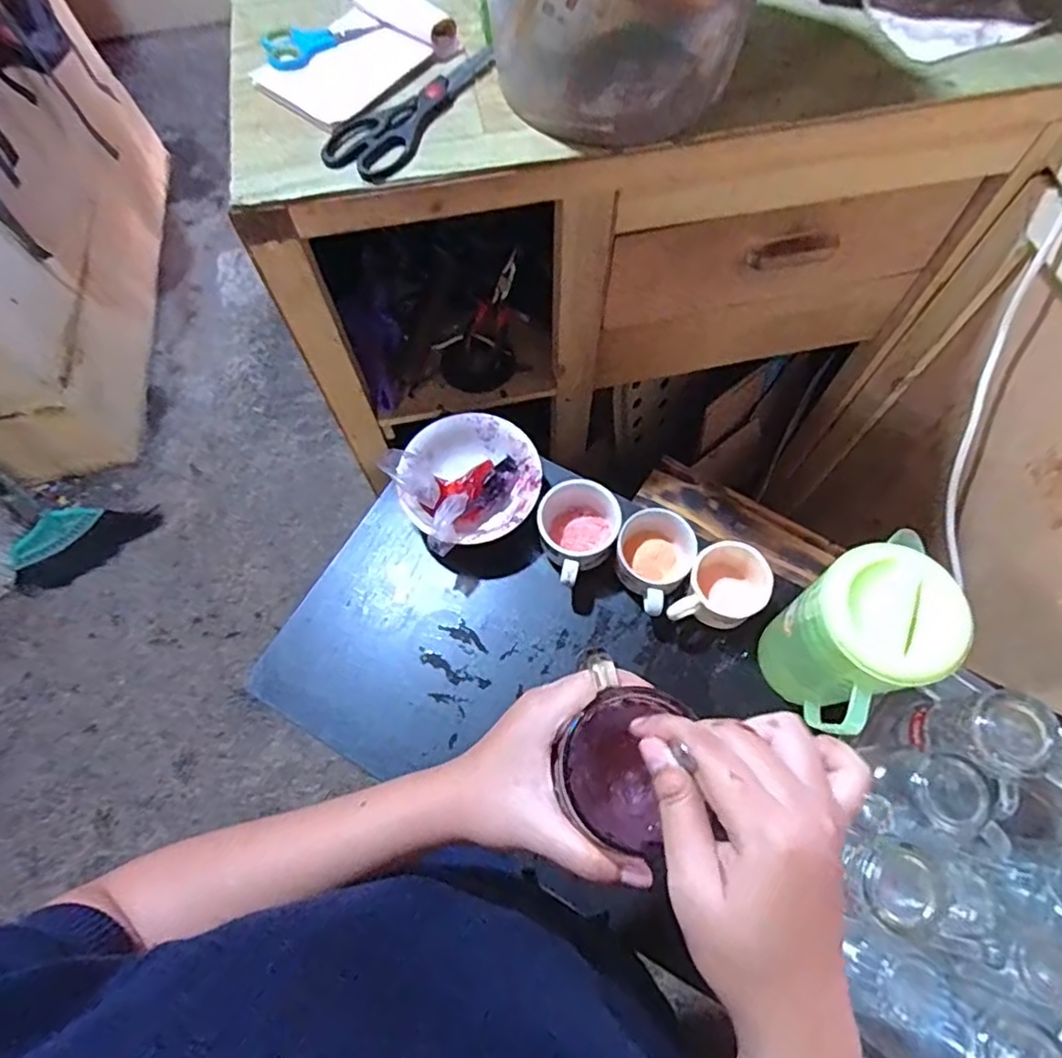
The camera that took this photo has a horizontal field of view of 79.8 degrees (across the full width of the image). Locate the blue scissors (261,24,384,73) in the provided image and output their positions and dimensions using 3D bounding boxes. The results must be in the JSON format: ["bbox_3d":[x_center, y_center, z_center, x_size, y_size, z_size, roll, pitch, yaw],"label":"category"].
[{"bbox_3d":[-0.201,-0.469,0.607,0.108,0.015,0.056,-27,69,-8],"label":"blue scissors"}]

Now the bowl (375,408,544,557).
[{"bbox_3d":[-0.069,-0.056,0.702,0.151,0.065,0.151,-1,68,3],"label":"bowl"}]

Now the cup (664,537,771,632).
[{"bbox_3d":[0.196,0.068,0.652,0.077,0.063,0.100,29,72,14],"label":"cup"}]

